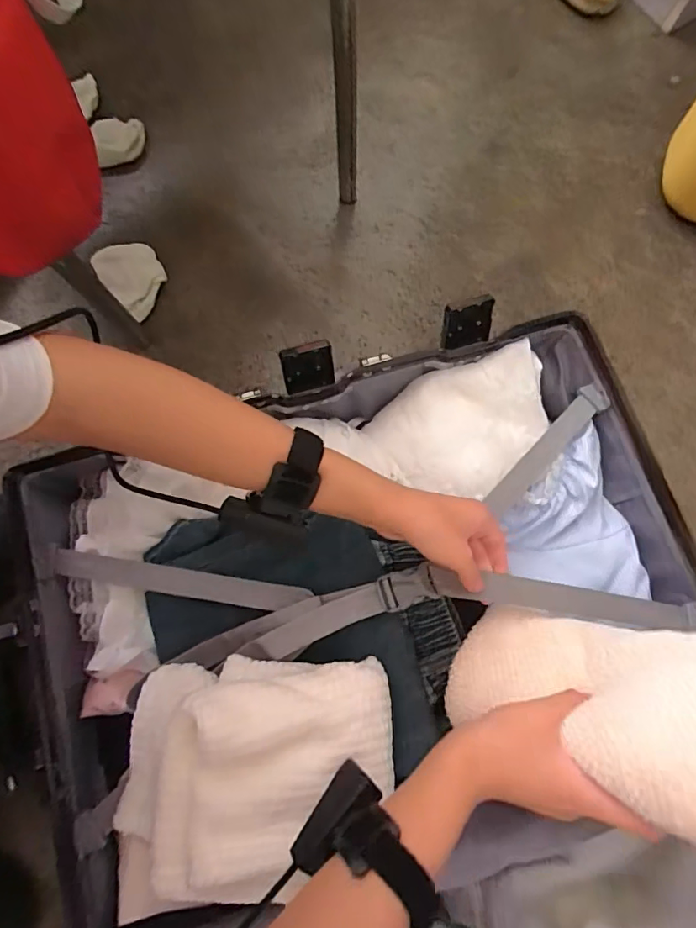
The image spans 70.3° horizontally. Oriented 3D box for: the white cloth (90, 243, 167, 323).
[{"bbox_3d":[-0.288,-0.253,0.662,0.077,0.029,0.094,-44,82,-10],"label":"white cloth"}]

